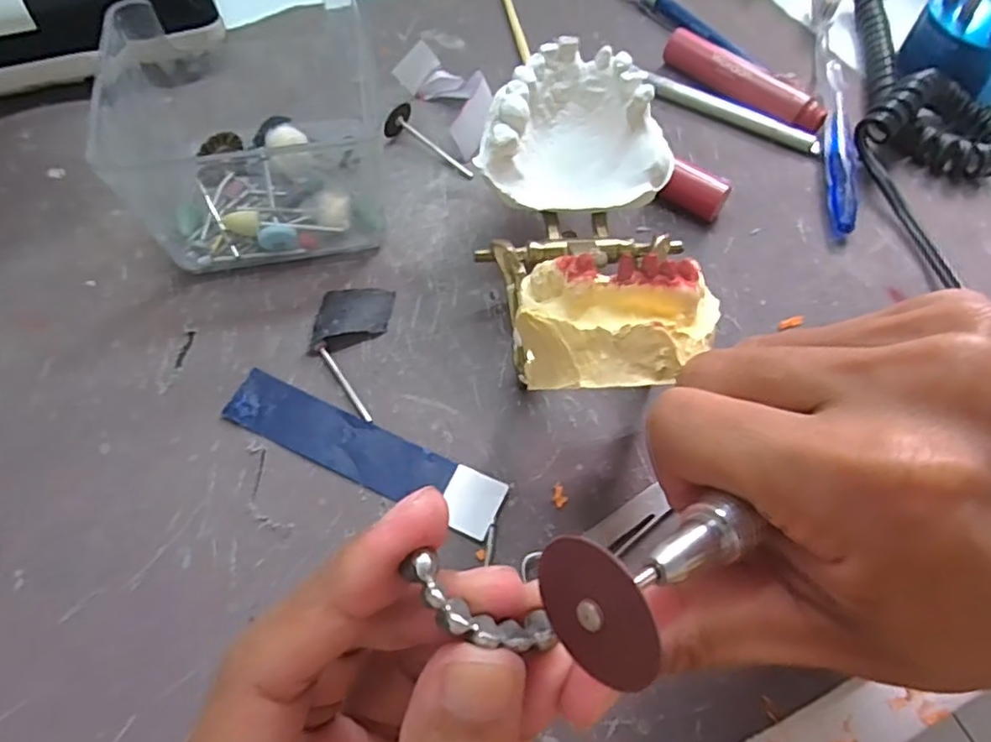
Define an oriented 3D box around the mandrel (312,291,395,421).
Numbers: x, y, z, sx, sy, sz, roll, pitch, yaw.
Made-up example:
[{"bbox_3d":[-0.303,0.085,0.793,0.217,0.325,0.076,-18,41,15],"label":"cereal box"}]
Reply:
[{"bbox_3d":[-0.056,-0.010,0.238,0.027,0.007,0.055,6,61,1],"label":"mandrel"}]

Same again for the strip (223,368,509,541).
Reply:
[{"bbox_3d":[-0.046,0.027,0.219,0.102,0.004,0.021,23,62,11],"label":"strip"}]

